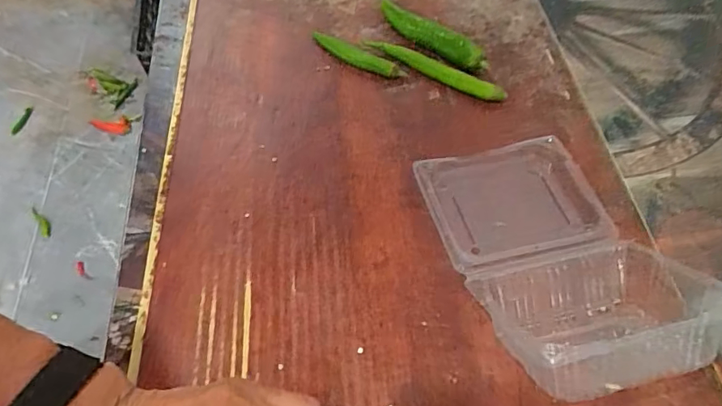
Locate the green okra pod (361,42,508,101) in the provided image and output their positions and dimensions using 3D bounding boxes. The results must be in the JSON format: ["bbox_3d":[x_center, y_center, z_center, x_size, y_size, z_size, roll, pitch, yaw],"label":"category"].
[{"bbox_3d":[0.074,-0.139,0.512,0.155,0.015,0.020,30,59,19],"label":"green okra pod"}]

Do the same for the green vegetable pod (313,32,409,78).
[{"bbox_3d":[-0.004,-0.156,0.531,0.108,0.011,0.022,27,58,17],"label":"green vegetable pod"}]

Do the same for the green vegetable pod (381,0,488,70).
[{"bbox_3d":[0.071,-0.179,0.533,0.024,0.030,0.143,-36,62,-24],"label":"green vegetable pod"}]

